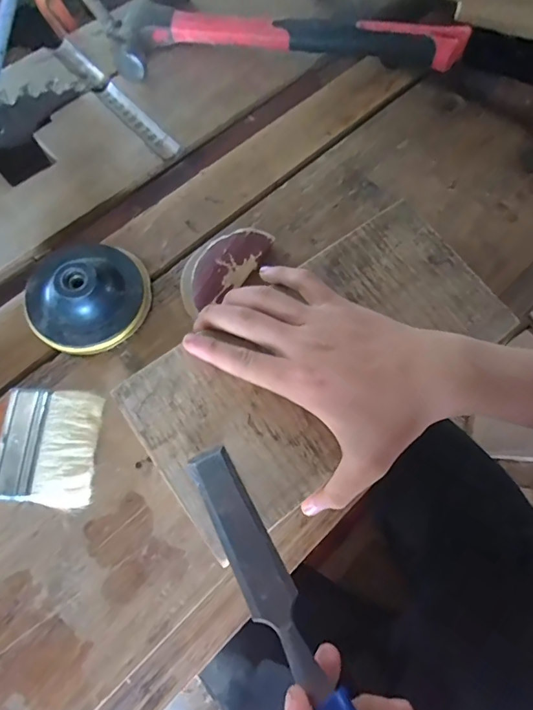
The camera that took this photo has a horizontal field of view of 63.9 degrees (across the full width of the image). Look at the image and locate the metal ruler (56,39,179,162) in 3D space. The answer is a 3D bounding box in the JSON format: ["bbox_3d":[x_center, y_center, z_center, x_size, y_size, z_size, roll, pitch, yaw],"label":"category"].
[{"bbox_3d":[-0.147,-0.249,0.414,0.022,0.007,0.174,-42,79,-12],"label":"metal ruler"}]

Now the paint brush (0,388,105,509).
[{"bbox_3d":[-0.207,0.053,0.293,0.181,0.024,0.074,8,71,0],"label":"paint brush"}]

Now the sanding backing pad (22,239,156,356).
[{"bbox_3d":[-0.140,-0.051,0.327,0.091,0.034,0.091,40,74,11],"label":"sanding backing pad"}]

